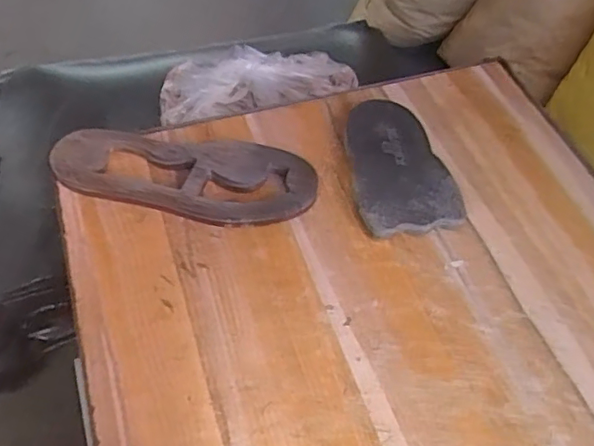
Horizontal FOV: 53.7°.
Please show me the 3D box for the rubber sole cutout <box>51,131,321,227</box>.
[{"bbox_3d":[-0.125,-0.052,0.650,0.285,0.036,0.100,6,51,3],"label":"rubber sole cutout"}]

